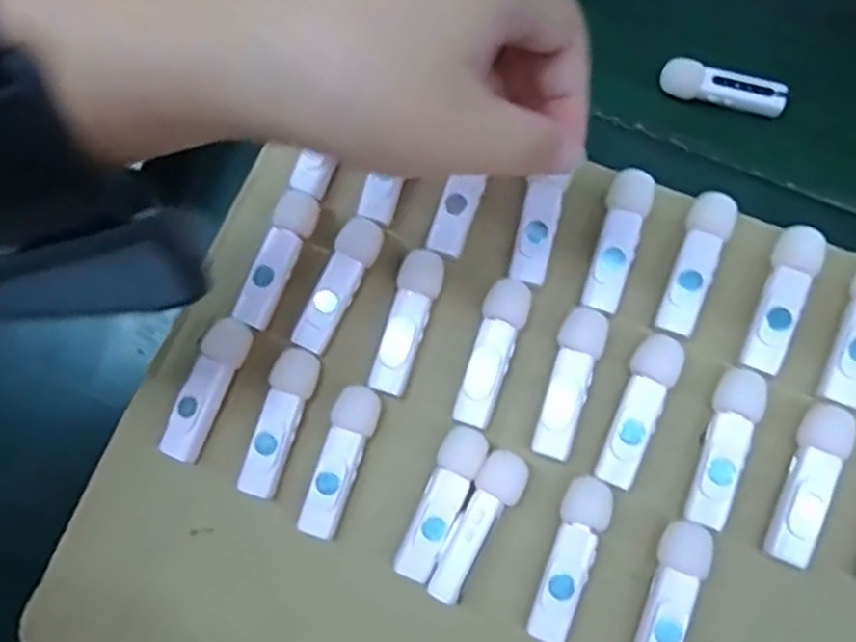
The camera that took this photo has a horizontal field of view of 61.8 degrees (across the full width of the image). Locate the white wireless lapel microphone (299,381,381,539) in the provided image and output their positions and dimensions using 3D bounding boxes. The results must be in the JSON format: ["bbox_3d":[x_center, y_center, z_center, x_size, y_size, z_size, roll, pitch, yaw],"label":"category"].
[{"bbox_3d":[-0.038,0.060,0.306,0.018,0.018,0.063,19,76,9],"label":"white wireless lapel microphone"}]

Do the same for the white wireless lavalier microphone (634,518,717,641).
[{"bbox_3d":[0.094,0.110,0.279,0.019,0.016,0.062,22,77,10],"label":"white wireless lavalier microphone"}]

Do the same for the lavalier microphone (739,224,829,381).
[{"bbox_3d":[0.148,-0.009,0.300,0.019,0.017,0.064,25,77,11],"label":"lavalier microphone"}]

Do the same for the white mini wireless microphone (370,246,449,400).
[{"bbox_3d":[-0.009,0.001,0.316,0.018,0.016,0.064,15,75,8],"label":"white mini wireless microphone"}]

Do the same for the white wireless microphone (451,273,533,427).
[{"bbox_3d":[0.028,0.014,0.310,0.019,0.019,0.064,20,76,9],"label":"white wireless microphone"}]

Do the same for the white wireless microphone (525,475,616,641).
[{"bbox_3d":[0.057,0.096,0.287,0.019,0.013,0.064,23,77,10],"label":"white wireless microphone"}]

